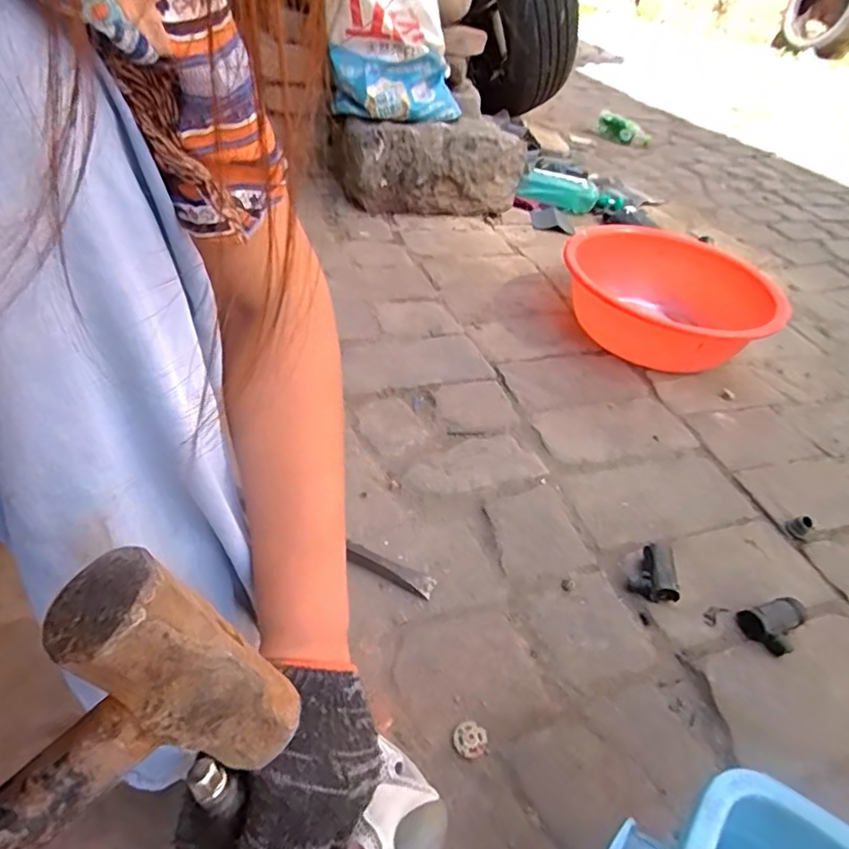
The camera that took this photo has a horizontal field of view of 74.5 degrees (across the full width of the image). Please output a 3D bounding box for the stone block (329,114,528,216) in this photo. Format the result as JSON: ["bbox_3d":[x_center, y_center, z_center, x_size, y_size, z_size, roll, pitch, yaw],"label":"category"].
[{"bbox_3d":[0.012,-0.555,1.232,0.421,0.195,0.122,-4,43,-13],"label":"stone block"}]

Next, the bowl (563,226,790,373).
[{"bbox_3d":[0.394,-0.196,0.937,0.330,0.132,0.323,4,42,-4],"label":"bowl"}]

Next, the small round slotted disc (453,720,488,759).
[{"bbox_3d":[0.038,0.261,0.462,0.027,0.007,0.026,4,42,-4],"label":"small round slotted disc"}]

